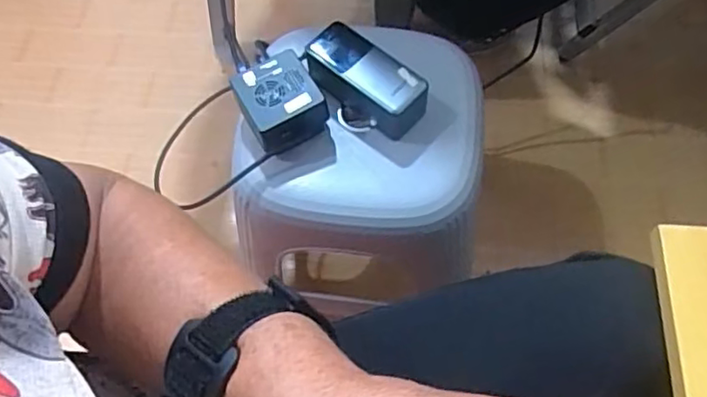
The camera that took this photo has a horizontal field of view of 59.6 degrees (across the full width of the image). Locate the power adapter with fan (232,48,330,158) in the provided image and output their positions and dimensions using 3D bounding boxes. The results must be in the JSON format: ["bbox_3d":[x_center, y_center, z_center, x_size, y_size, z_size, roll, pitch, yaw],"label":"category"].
[{"bbox_3d":[-0.075,-0.096,0.645,0.077,0.062,0.084,-29,65,-13],"label":"power adapter with fan"}]

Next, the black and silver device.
[{"bbox_3d":[0.012,-0.126,0.671,0.142,0.056,0.059,39,70,19],"label":"black and silver device"}]

